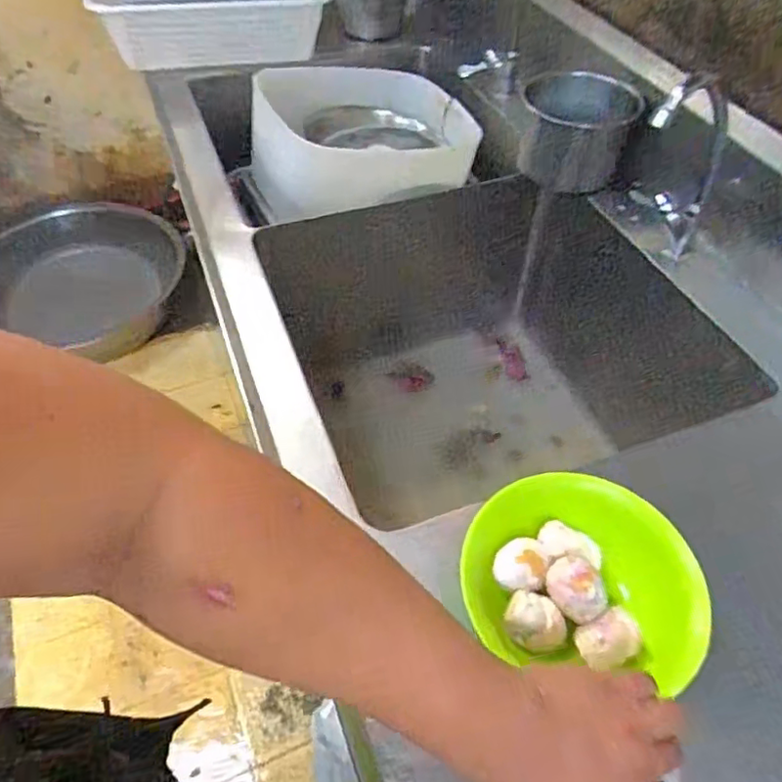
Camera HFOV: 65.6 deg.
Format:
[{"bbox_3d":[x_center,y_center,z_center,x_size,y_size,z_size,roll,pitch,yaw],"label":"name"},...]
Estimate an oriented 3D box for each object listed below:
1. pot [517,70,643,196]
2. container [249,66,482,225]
[{"bbox_3d":[0.287,-0.408,0.960,0.173,0.133,0.149,14,51,10],"label":"pot"},{"bbox_3d":[-0.057,-0.474,1.166,0.416,0.194,0.193,1,50,-1],"label":"container"}]

